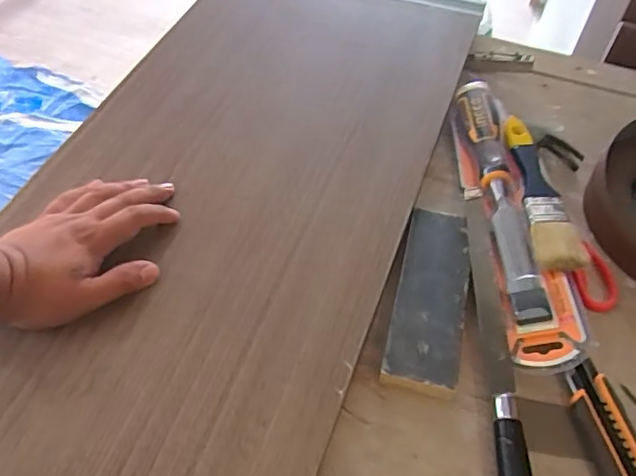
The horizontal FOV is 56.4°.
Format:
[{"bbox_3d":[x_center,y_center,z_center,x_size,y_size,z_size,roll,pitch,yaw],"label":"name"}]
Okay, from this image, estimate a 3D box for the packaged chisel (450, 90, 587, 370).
[{"bbox_3d":[0.174,-0.031,0.545,0.055,0.029,0.310,-1,53,-4],"label":"packaged chisel"}]

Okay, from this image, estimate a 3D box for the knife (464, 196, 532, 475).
[{"bbox_3d":[0.140,0.096,0.465,0.022,0.027,0.315,3,53,-1],"label":"knife"}]

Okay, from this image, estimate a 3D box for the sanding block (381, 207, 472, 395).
[{"bbox_3d":[0.097,0.047,0.506,0.057,0.018,0.170,13,53,6],"label":"sanding block"}]

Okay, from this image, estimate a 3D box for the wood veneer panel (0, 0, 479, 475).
[{"bbox_3d":[-0.082,-0.056,0.567,0.338,0.018,0.685,16,53,12],"label":"wood veneer panel"}]

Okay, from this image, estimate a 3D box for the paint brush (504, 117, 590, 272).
[{"bbox_3d":[0.203,-0.045,0.549,0.039,0.025,0.183,3,53,-2],"label":"paint brush"}]

